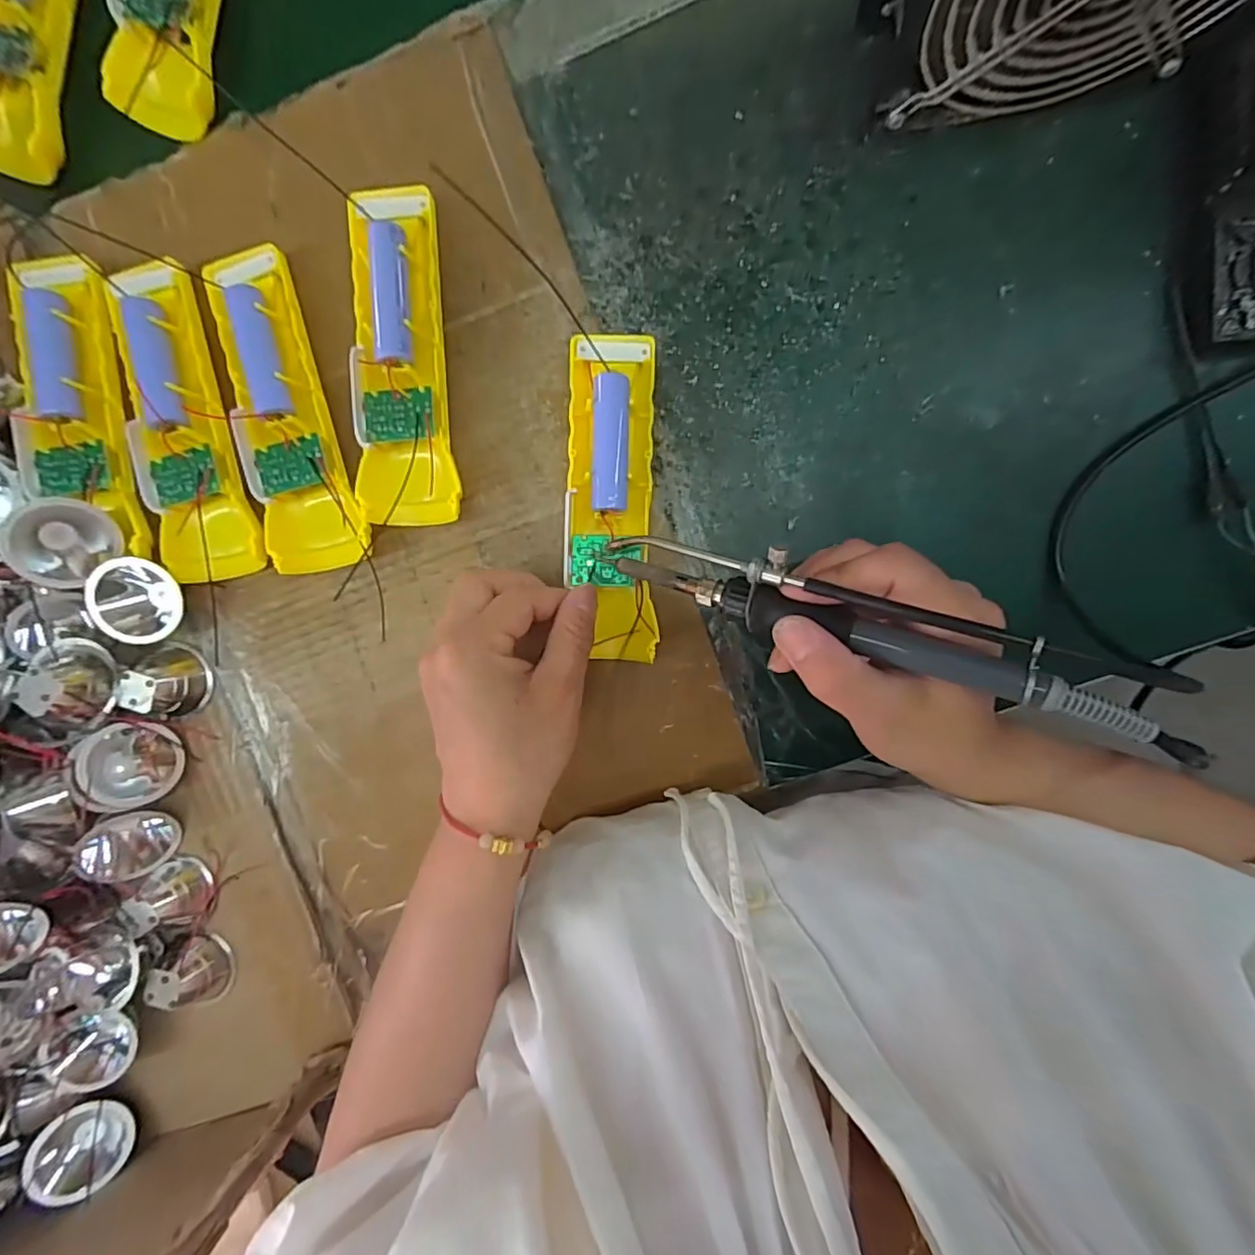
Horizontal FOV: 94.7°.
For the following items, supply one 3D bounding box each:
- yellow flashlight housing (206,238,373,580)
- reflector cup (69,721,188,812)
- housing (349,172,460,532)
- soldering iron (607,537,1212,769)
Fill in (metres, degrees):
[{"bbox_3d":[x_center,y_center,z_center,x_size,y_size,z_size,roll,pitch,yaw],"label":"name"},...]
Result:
[{"bbox_3d":[-0.174,-0.108,0.294,0.048,0.028,0.151,-17,94,3],"label":"yellow flashlight housing"},{"bbox_3d":[-0.276,0.076,0.317,0.024,0.046,0.046,-2,102,27],"label":"reflector cup"},{"bbox_3d":[-0.112,-0.129,0.281,0.048,0.024,0.156,-4,95,2],"label":"housing"},{"bbox_3d":[0.088,-0.001,0.217,0.210,0.025,0.027,20,96,23],"label":"soldering iron"}]

